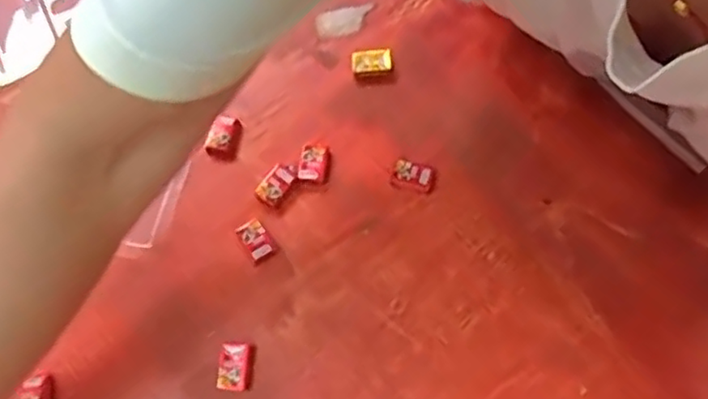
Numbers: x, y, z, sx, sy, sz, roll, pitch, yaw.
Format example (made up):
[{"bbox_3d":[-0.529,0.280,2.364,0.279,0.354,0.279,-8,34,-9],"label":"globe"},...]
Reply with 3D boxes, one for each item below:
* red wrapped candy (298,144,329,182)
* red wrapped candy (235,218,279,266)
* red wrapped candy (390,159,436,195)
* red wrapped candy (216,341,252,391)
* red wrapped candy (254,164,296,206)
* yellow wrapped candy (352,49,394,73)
[{"bbox_3d":[-0.025,-0.023,0.409,0.018,0.006,0.024,3,67,3],"label":"red wrapped candy"},{"bbox_3d":[-0.060,0.025,0.392,0.017,0.007,0.028,-32,70,-11],"label":"red wrapped candy"},{"bbox_3d":[0.038,-0.014,0.404,0.026,0.009,0.018,19,69,10],"label":"red wrapped candy"},{"bbox_3d":[-0.068,0.094,0.364,0.019,0.007,0.026,1,67,2],"label":"red wrapped candy"},{"bbox_3d":[-0.050,-0.010,0.404,0.019,0.004,0.026,33,72,14],"label":"red wrapped candy"},{"bbox_3d":[0.012,-0.094,0.435,0.027,0.005,0.016,-6,67,-1],"label":"yellow wrapped candy"}]

